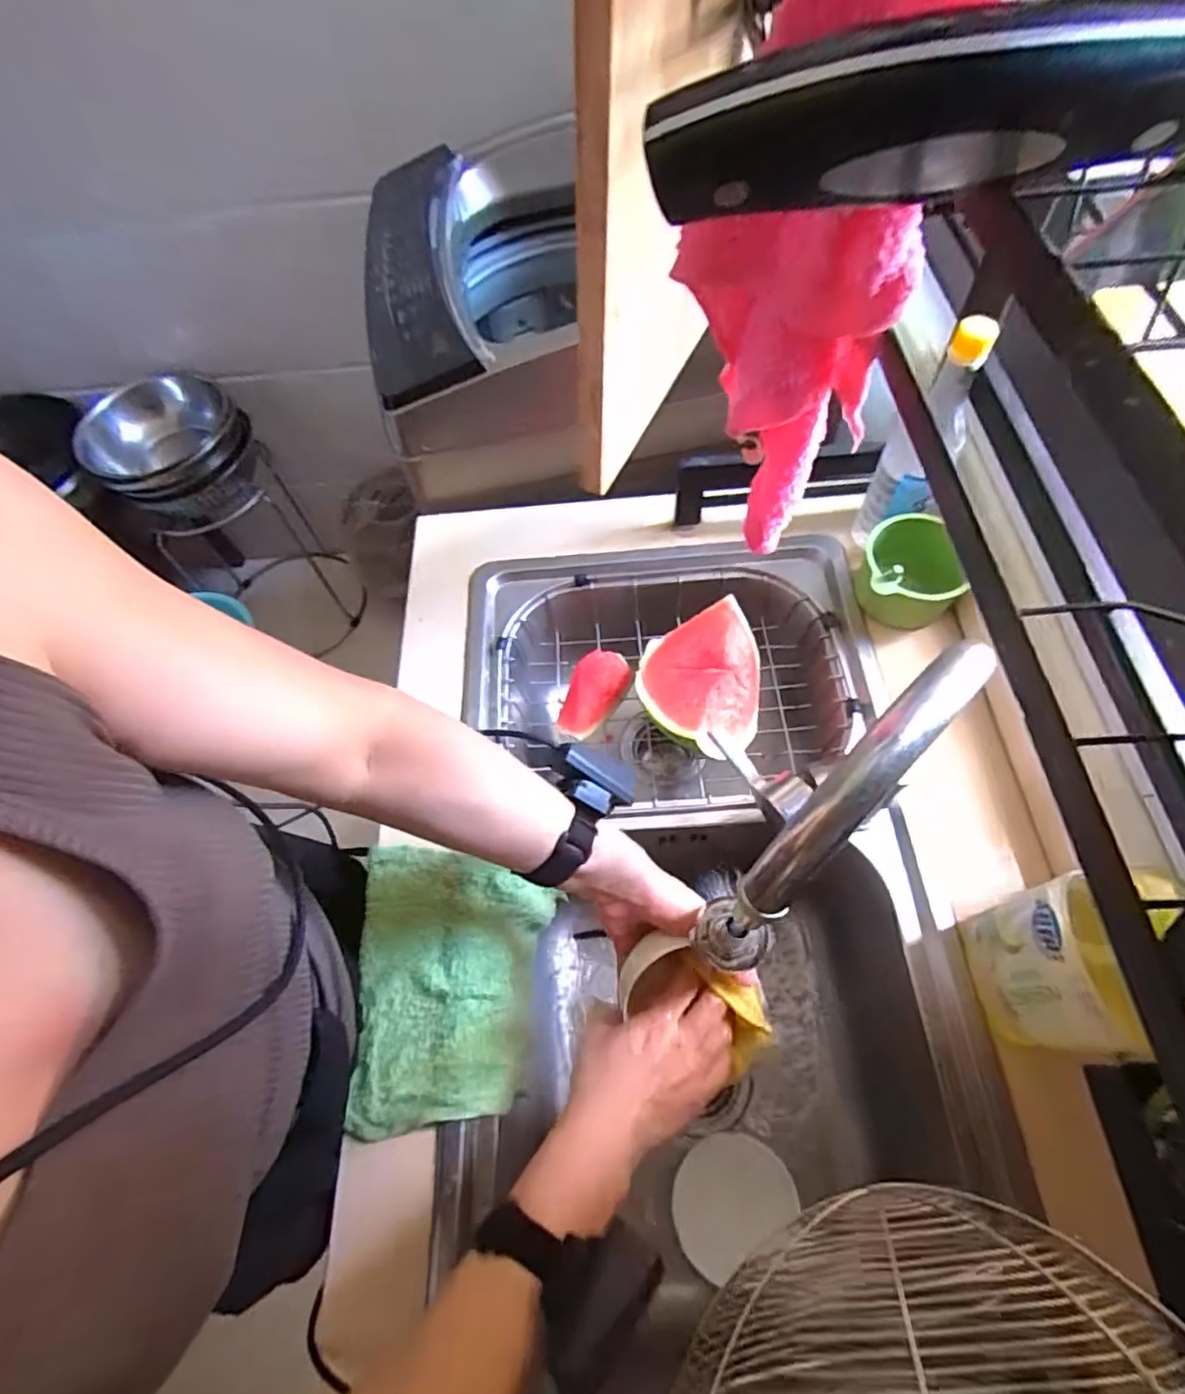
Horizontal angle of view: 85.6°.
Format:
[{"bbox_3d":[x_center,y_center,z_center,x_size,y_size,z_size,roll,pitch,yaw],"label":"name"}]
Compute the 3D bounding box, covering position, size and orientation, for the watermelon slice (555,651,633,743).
[{"bbox_3d":[0.003,-0.008,0.683,0.040,0.061,0.103,33,69,19],"label":"watermelon slice"}]

